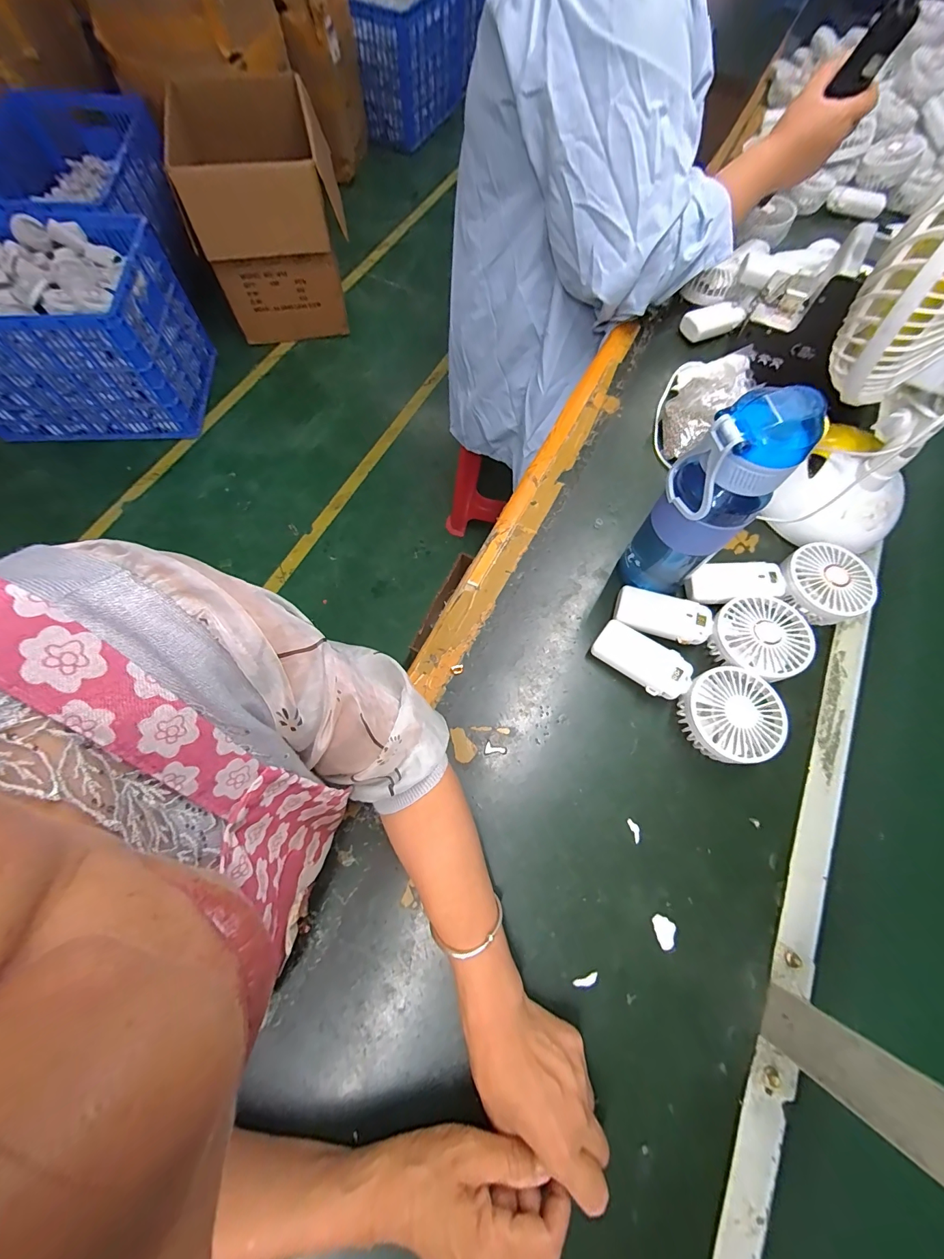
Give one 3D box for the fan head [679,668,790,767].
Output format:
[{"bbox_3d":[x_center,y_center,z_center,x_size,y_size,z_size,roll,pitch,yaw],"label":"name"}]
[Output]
[{"bbox_3d":[0.247,0.084,0.392,0.087,0.044,0.087,-41,75,-15],"label":"fan head"}]

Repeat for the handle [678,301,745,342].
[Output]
[{"bbox_3d":[0.375,-0.478,0.621,0.103,0.022,0.045,-24,73,-11],"label":"handle"}]

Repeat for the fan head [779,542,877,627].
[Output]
[{"bbox_3d":[0.380,-0.049,0.437,0.094,0.032,0.085,-28,74,-12],"label":"fan head"}]

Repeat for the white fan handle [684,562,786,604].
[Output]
[{"bbox_3d":[0.285,-0.052,0.439,0.102,0.020,0.045,-7,71,-5],"label":"white fan handle"}]

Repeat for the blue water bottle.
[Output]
[{"bbox_3d":[0.201,-0.100,0.367,0.068,0.223,0.063,39,73,11],"label":"blue water bottle"}]

